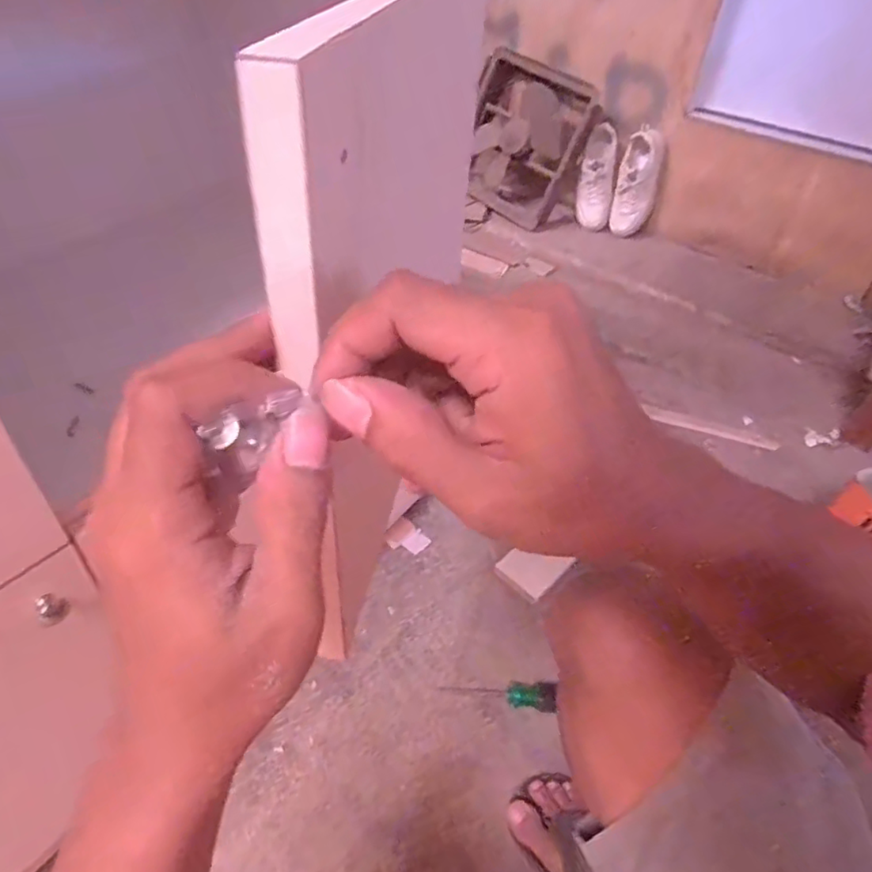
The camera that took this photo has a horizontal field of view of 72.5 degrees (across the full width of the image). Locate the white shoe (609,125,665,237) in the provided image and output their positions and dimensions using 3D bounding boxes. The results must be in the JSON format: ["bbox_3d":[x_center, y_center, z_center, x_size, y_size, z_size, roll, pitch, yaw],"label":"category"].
[{"bbox_3d":[0.552,-0.692,1.629,0.105,0.256,0.119,19,45,13],"label":"white shoe"}]

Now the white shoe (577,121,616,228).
[{"bbox_3d":[0.451,-0.707,1.664,0.105,0.256,0.089,12,43,6],"label":"white shoe"}]

